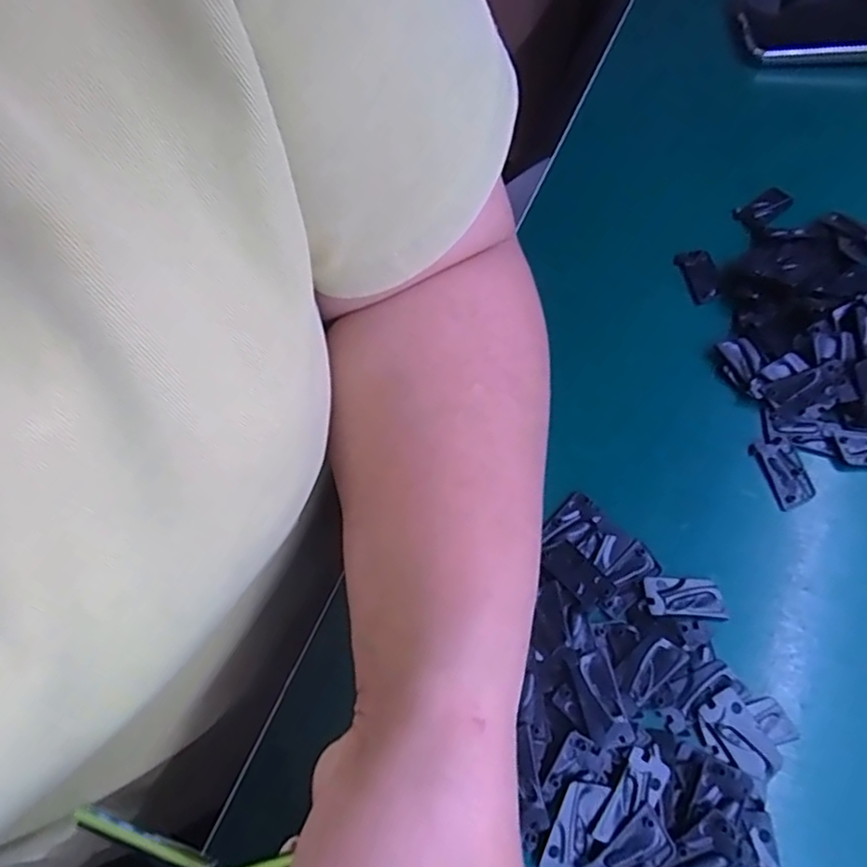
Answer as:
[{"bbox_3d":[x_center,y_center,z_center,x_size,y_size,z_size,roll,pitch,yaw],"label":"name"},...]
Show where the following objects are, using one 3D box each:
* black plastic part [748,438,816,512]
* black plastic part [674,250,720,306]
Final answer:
[{"bbox_3d":[0.160,0.018,0.298,0.018,0.004,0.032,-15,64,-7],"label":"black plastic part"},{"bbox_3d":[0.145,-0.085,0.352,0.019,0.005,0.031,-12,63,-6],"label":"black plastic part"}]

